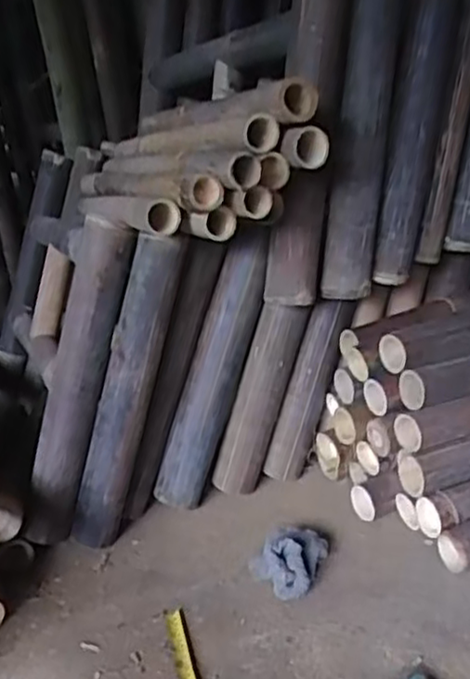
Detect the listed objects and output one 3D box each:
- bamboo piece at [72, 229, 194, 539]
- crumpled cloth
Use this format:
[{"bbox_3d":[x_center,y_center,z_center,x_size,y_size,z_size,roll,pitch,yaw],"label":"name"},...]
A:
[{"bbox_3d":[-0.164,0.078,1.051,0.076,0.488,0.079,11,11,-21],"label":"bamboo piece"},{"bbox_3d":[0.072,0.301,0.954,0.092,0.057,0.116,2,20,27],"label":"crumpled cloth"}]

